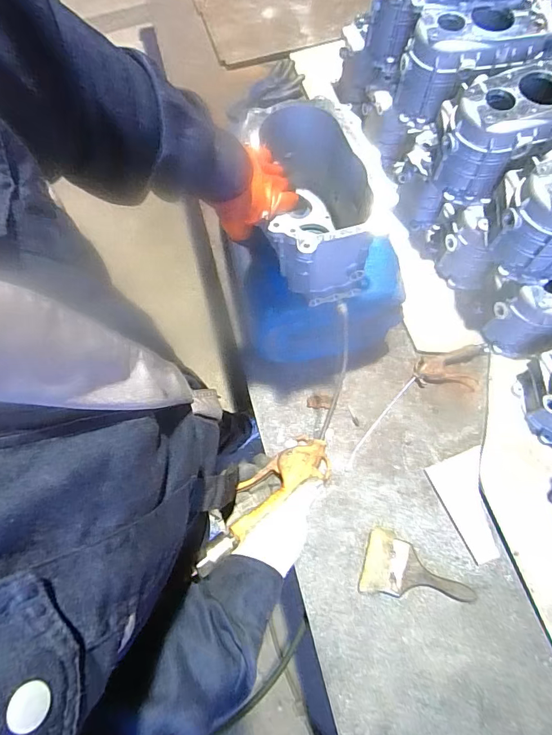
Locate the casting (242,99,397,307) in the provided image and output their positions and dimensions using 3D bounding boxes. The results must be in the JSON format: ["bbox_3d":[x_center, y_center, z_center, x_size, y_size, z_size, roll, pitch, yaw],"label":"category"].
[{"bbox_3d":[0.057,-0.252,0.640,0.167,0.177,0.276,-4,77,0],"label":"casting"}]

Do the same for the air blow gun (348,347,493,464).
[{"bbox_3d":[0.283,0.062,0.850,0.383,0.033,0.109,-34,73,-10],"label":"air blow gun"}]

